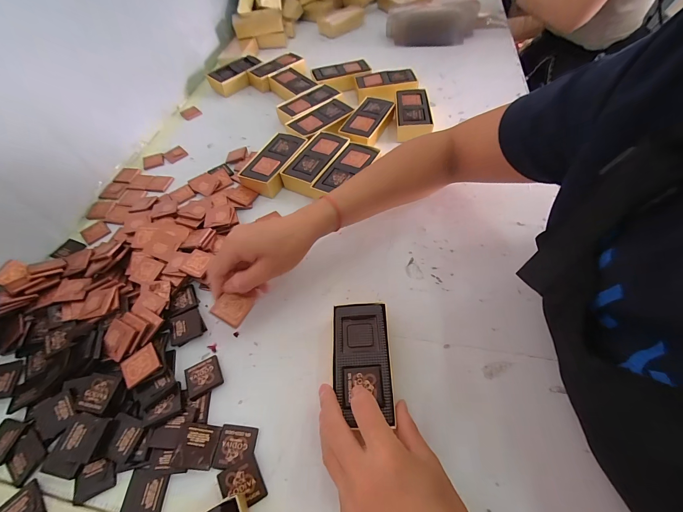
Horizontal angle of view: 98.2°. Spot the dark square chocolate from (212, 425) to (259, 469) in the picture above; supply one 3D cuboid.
[{"bbox_3d":[-0.095,0.173,0.268,0.034,0.004,0.033,1,56,6],"label":"dark square chocolate"}]

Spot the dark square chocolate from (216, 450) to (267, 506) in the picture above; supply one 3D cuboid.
[{"bbox_3d":[-0.084,0.193,0.250,0.033,0.006,0.034,-27,58,-13],"label":"dark square chocolate"}]

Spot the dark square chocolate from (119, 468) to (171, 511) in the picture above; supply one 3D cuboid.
[{"bbox_3d":[-0.169,0.204,0.253,0.037,0.004,0.034,0,56,5],"label":"dark square chocolate"}]

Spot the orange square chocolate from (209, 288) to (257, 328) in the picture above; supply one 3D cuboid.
[{"bbox_3d":[-0.116,0.053,0.319,0.033,0.007,0.039,35,66,-5],"label":"orange square chocolate"}]

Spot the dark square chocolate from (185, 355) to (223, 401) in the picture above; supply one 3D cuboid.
[{"bbox_3d":[-0.142,0.124,0.305,0.034,0.008,0.034,-26,58,-12],"label":"dark square chocolate"}]

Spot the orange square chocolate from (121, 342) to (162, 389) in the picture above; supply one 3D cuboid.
[{"bbox_3d":[-0.204,0.108,0.297,0.034,0.004,0.033,-35,60,-18],"label":"orange square chocolate"}]

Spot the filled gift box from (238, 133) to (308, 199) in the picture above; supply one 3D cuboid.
[{"bbox_3d":[-0.102,-0.143,0.464,0.059,0.034,0.114,19,60,17],"label":"filled gift box"}]

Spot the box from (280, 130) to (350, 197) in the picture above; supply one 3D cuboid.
[{"bbox_3d":[-0.036,-0.142,0.455,0.067,0.029,0.116,22,60,18],"label":"box"}]

